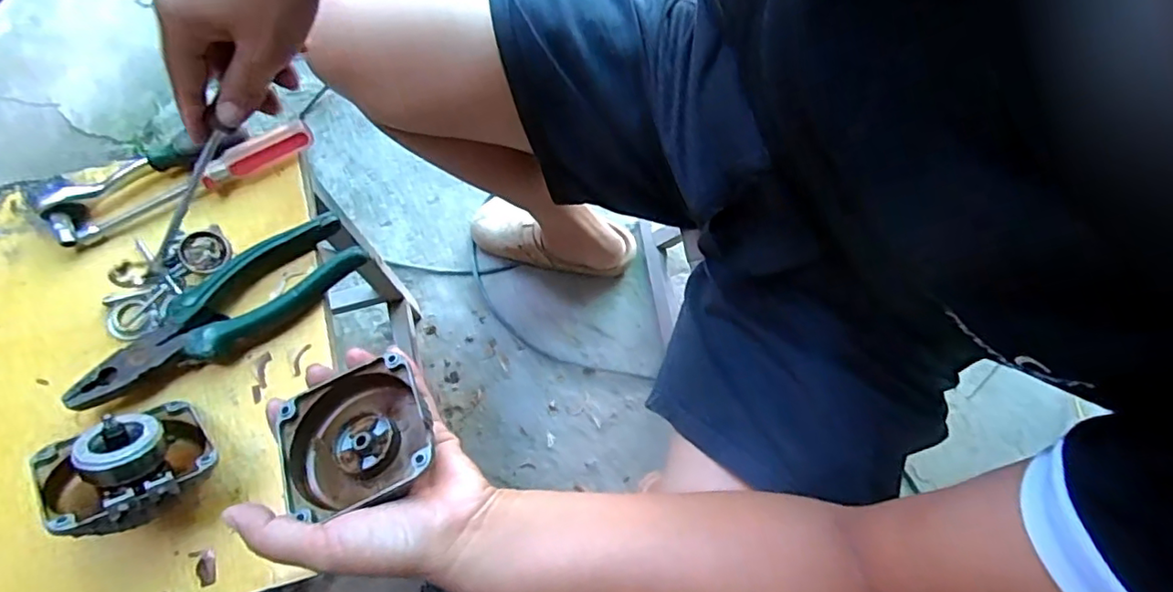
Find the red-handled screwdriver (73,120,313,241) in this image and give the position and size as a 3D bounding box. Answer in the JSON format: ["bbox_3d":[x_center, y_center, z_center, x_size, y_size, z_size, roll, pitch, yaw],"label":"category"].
[{"bbox_3d":[-0.291,-0.086,0.436,0.176,0.020,0.016,-26,76,-5],"label":"red-handled screwdriver"}]

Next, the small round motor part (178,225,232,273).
[{"bbox_3d":[-0.283,-0.033,0.432,0.030,0.013,0.029,0,76,2],"label":"small round motor part"}]

